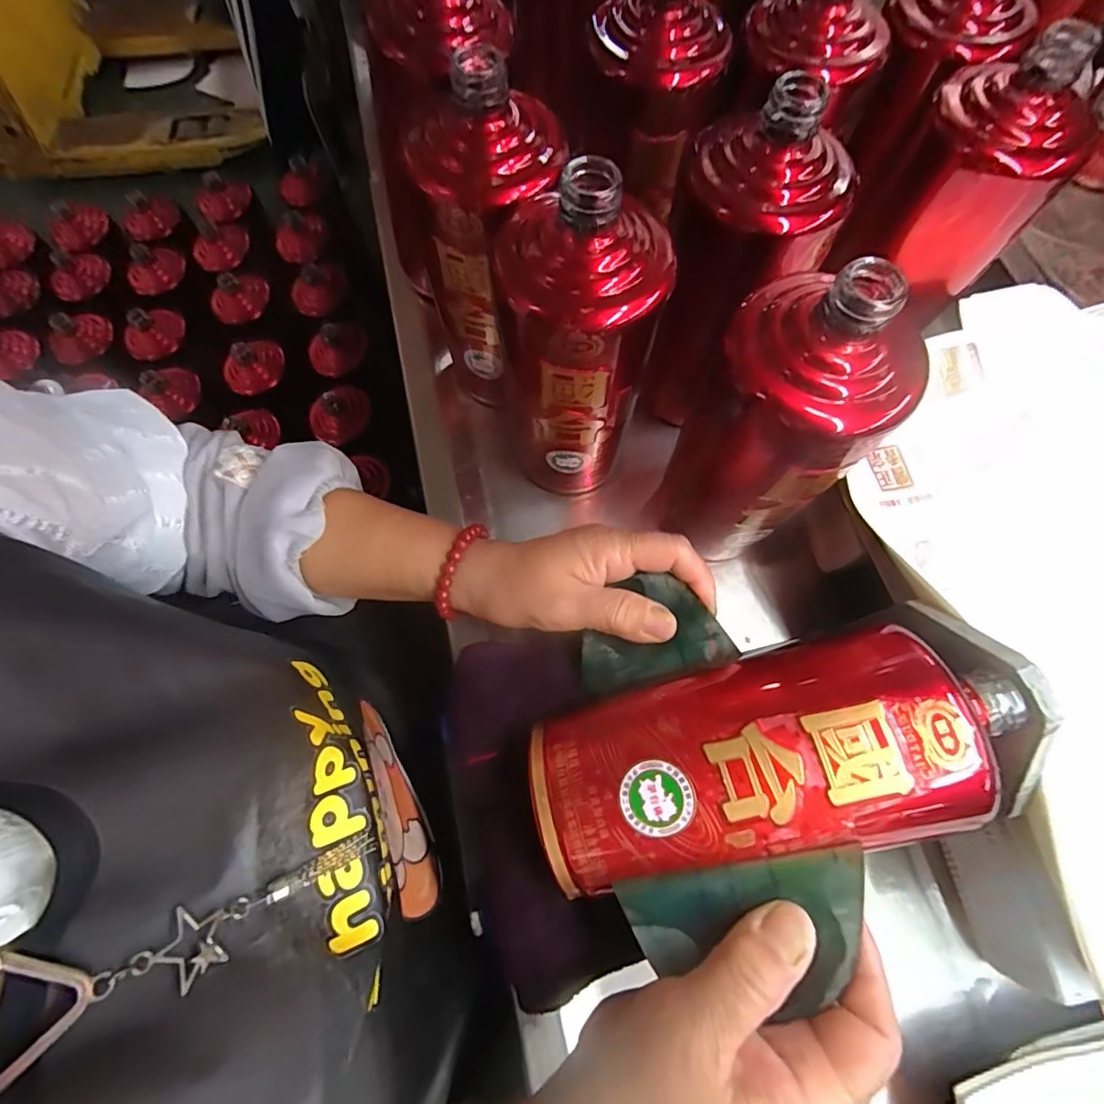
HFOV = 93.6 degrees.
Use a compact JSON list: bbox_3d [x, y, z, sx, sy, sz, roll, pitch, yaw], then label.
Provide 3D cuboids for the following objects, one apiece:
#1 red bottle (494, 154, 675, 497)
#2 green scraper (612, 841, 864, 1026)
[{"bbox_3d":[0.012,-0.099,0.286,0.081,0.184,0.065,9,72,5],"label":"red bottle"},{"bbox_3d":[0.075,0.143,0.193,0.088,0.004,0.051,-16,79,8],"label":"green scraper"}]

